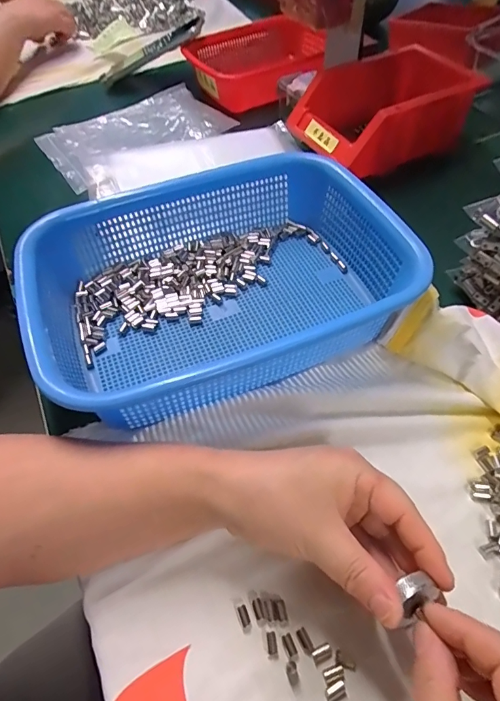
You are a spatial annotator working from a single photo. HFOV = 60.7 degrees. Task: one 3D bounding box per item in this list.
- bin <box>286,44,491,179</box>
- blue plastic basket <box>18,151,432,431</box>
[{"bbox_3d":[0.162,-0.280,0.492,0.205,0.068,0.123,-22,58,-13],"label":"bin"},{"bbox_3d":[-0.020,-0.065,0.351,0.304,0.067,0.202,-19,57,-11],"label":"blue plastic basket"}]

